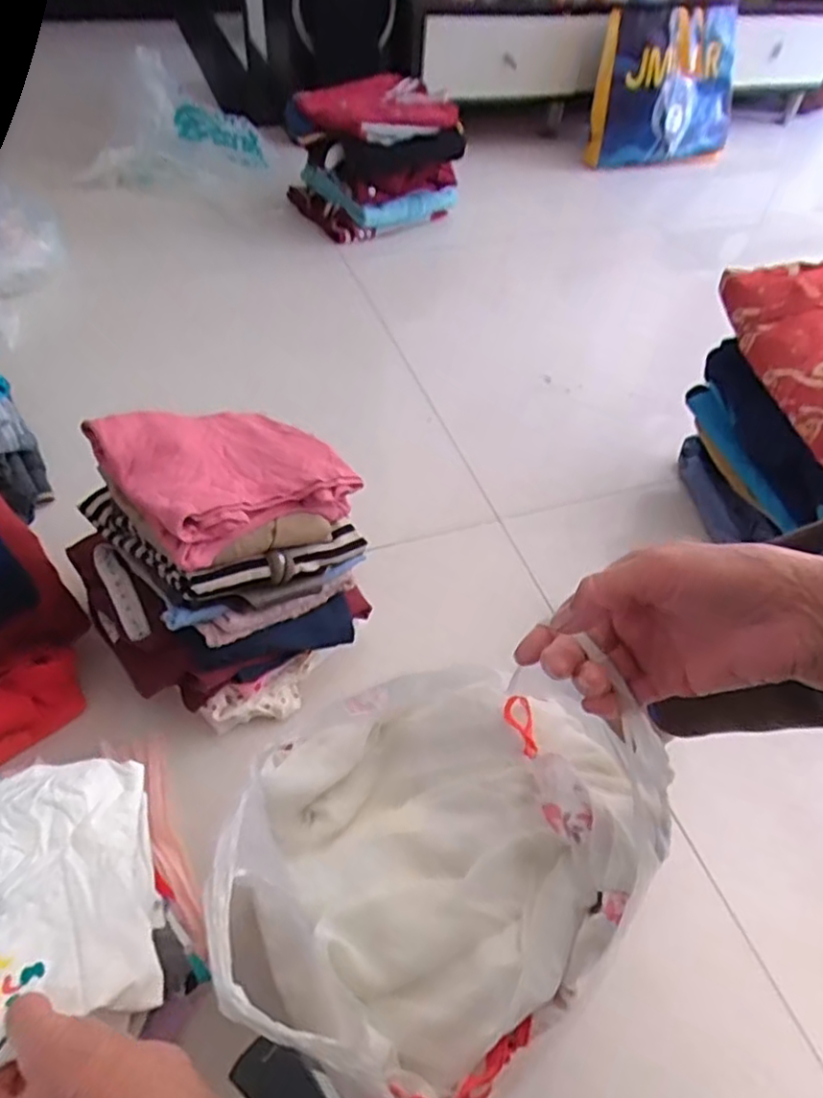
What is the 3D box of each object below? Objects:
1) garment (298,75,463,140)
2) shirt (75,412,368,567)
[{"bbox_3d":[-0.074,-0.981,1.493,0.280,0.071,0.337,36,55,23],"label":"garment"},{"bbox_3d":[-0.175,-0.086,0.647,0.194,0.052,0.182,-31,58,-28],"label":"shirt"}]

